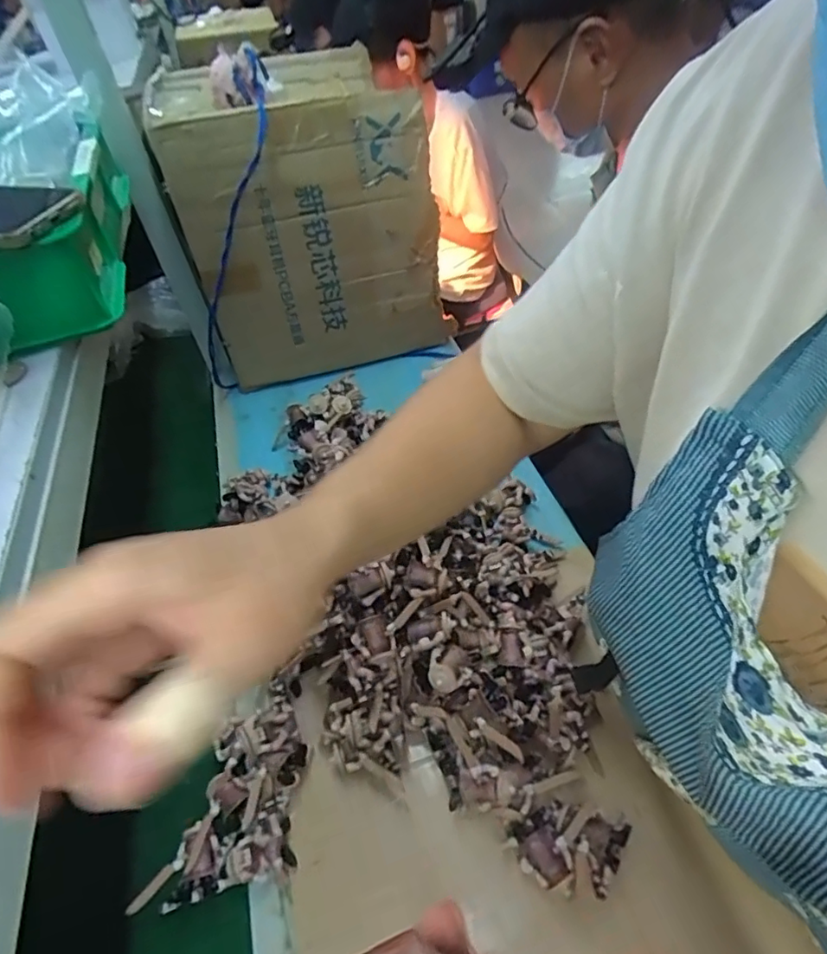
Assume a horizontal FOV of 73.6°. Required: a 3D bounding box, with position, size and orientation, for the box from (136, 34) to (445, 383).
[{"bbox_3d":[-0.191,-0.446,0.942,0.368,0.401,0.362,-19,48,-9],"label":"box"}]

